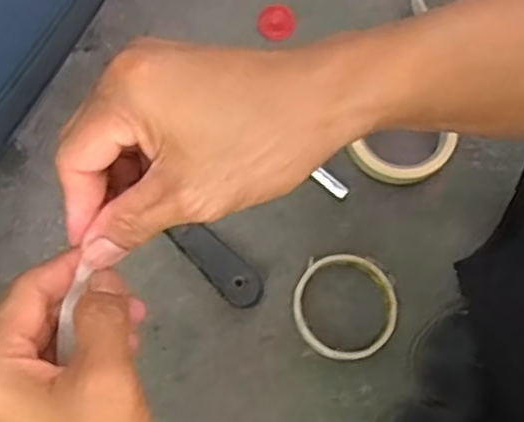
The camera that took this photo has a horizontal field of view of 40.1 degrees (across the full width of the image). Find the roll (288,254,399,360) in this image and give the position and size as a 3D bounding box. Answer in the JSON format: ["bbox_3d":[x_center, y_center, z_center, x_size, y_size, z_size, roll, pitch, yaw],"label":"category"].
[{"bbox_3d":[0.068,0.079,0.595,0.085,0.021,0.084,0,75,-1],"label":"roll"}]

